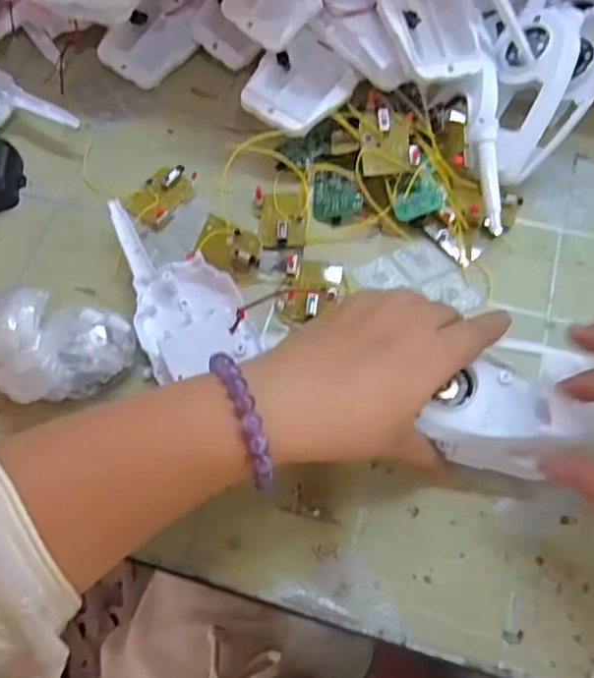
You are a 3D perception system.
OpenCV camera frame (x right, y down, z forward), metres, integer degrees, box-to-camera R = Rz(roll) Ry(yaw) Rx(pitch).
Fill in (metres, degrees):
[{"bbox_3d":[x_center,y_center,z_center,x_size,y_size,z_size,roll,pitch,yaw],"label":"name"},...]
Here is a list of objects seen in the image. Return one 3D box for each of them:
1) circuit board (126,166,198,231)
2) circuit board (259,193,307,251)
[{"bbox_3d":[-0.092,-0.098,0.401,0.032,0.012,0.047,34,72,15],"label":"circuit board"},{"bbox_3d":[-0.010,-0.080,0.388,0.030,0.008,0.042,0,67,2],"label":"circuit board"}]

